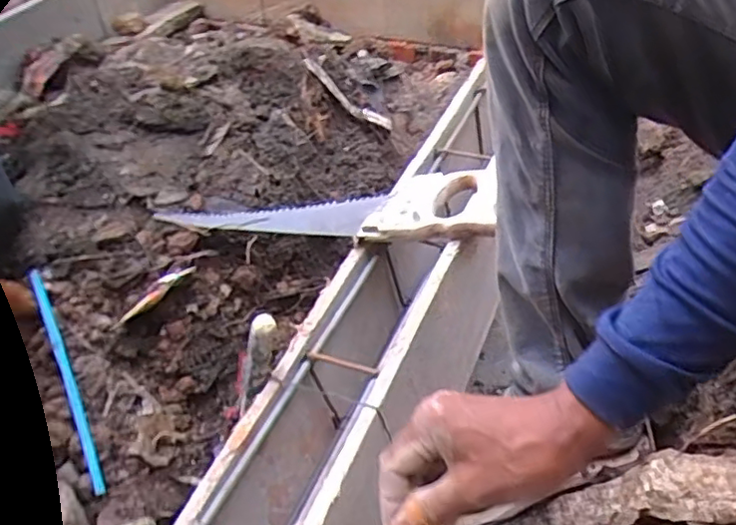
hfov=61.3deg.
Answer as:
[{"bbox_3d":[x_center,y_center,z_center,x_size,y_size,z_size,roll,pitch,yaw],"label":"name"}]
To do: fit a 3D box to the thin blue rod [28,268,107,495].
[{"bbox_3d":[-0.311,0.114,0.641,0.014,0.013,0.258,-22,67,-17],"label":"thin blue rod"}]

